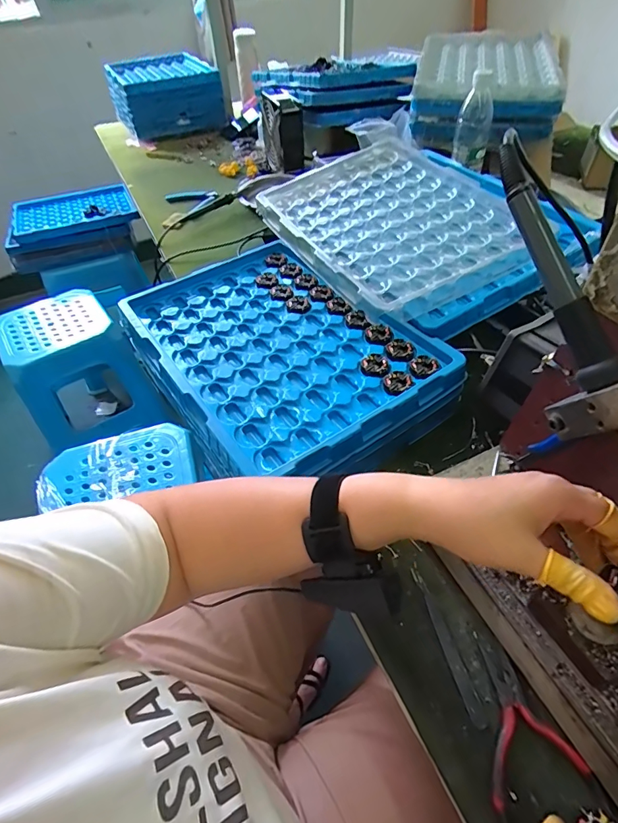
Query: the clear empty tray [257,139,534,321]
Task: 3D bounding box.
[{"bbox_3d":[0.118,-0.283,0.623,0.279,0.022,0.377,-29,55,-11],"label":"clear empty tray"}]

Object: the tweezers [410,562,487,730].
[{"bbox_3d":[0.110,0.183,0.346,0.012,0.009,0.117,-14,48,-7],"label":"tweezers"}]

